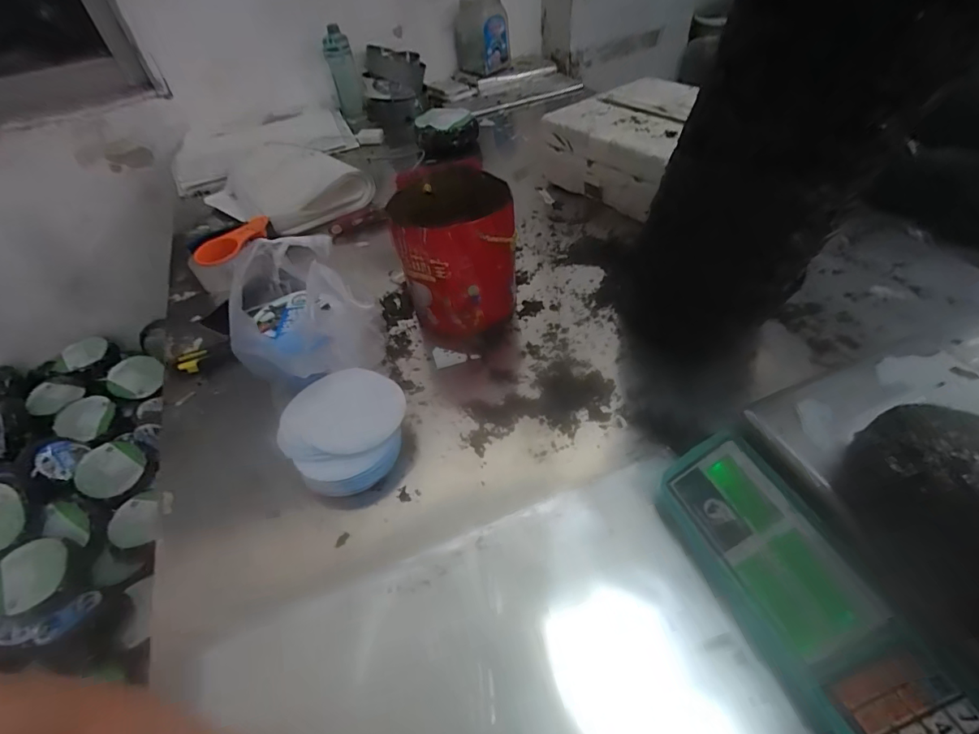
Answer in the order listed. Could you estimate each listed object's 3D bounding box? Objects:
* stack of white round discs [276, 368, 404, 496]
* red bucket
[{"bbox_3d":[-0.180,0.078,0.593,0.149,0.045,0.153,0,47,7],"label":"stack of white round discs"},{"bbox_3d":[-0.048,-0.166,0.708,0.154,0.186,0.174,-13,47,-5],"label":"red bucket"}]

